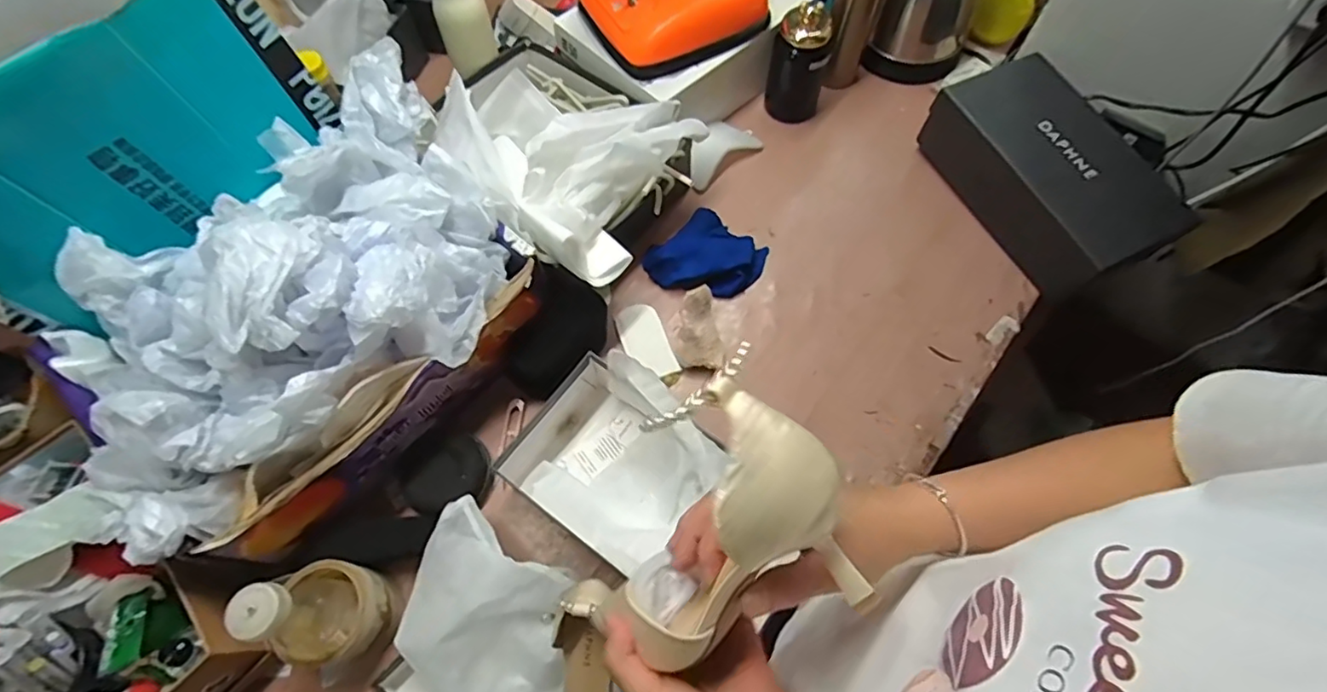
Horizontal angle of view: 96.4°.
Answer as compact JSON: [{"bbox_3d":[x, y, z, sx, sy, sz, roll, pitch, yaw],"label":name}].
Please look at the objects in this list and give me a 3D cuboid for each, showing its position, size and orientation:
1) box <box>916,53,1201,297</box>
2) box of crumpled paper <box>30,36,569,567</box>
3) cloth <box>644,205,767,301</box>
[{"bbox_3d":[0.499,-0.228,0.758,0.183,0.097,0.292,-27,68,-11],"label":"box"},{"bbox_3d":[-0.346,-0.046,0.582,0.418,0.203,0.295,-41,71,-16],"label":"box of crumpled paper"},{"bbox_3d":[0.057,-0.115,0.764,0.126,0.041,0.130,37,71,16],"label":"cloth"}]

